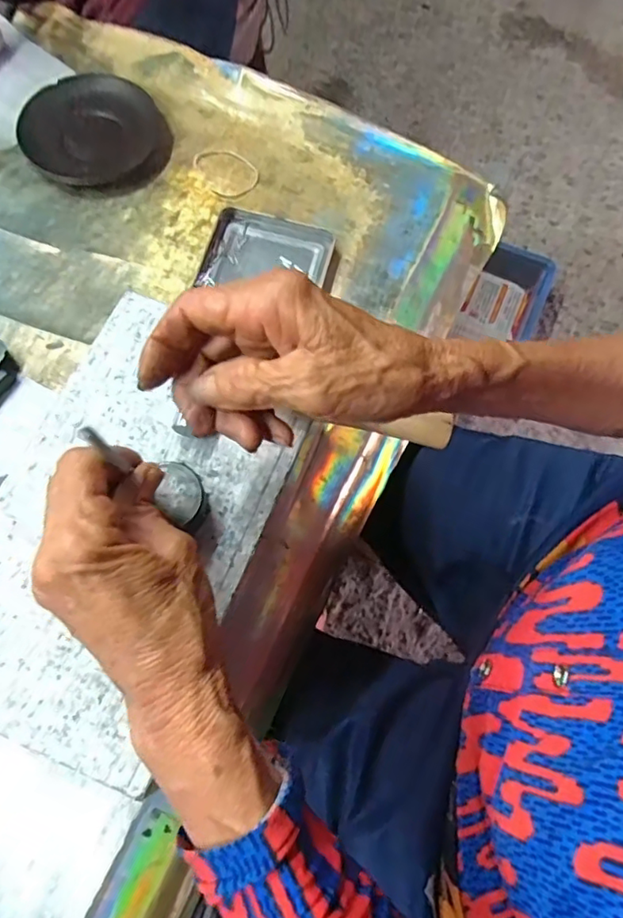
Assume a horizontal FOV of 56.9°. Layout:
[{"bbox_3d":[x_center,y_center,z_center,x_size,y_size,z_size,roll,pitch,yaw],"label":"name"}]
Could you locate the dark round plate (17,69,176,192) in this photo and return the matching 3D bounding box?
[{"bbox_3d":[-0.182,-0.280,0.491,0.114,0.021,0.111,13,68,3],"label":"dark round plate"}]

